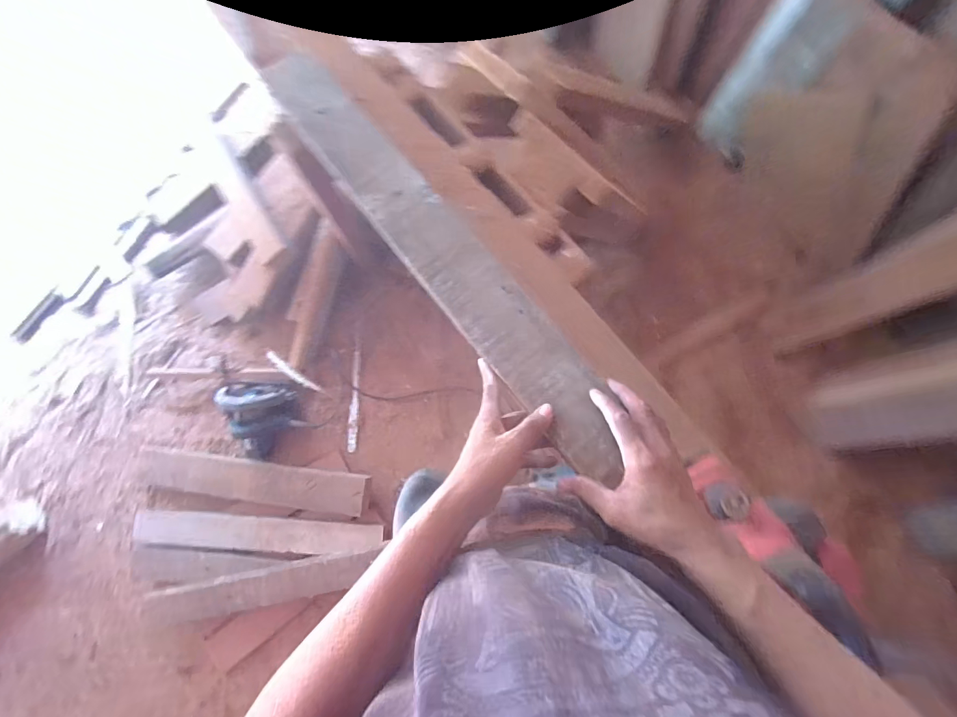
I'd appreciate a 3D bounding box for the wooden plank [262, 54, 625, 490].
[{"bbox_3d":[-0.064,-0.159,0.532,0.085,0.025,0.703,-38,75,-2],"label":"wooden plank"}]

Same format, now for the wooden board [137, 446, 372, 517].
[{"bbox_3d":[-0.677,0.365,1.237,0.714,0.057,0.137,6,83,4],"label":"wooden board"}]

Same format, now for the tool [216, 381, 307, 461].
[{"bbox_3d":[-0.653,0.173,1.256,0.218,0.144,0.245,-11,82,2],"label":"tool"}]

